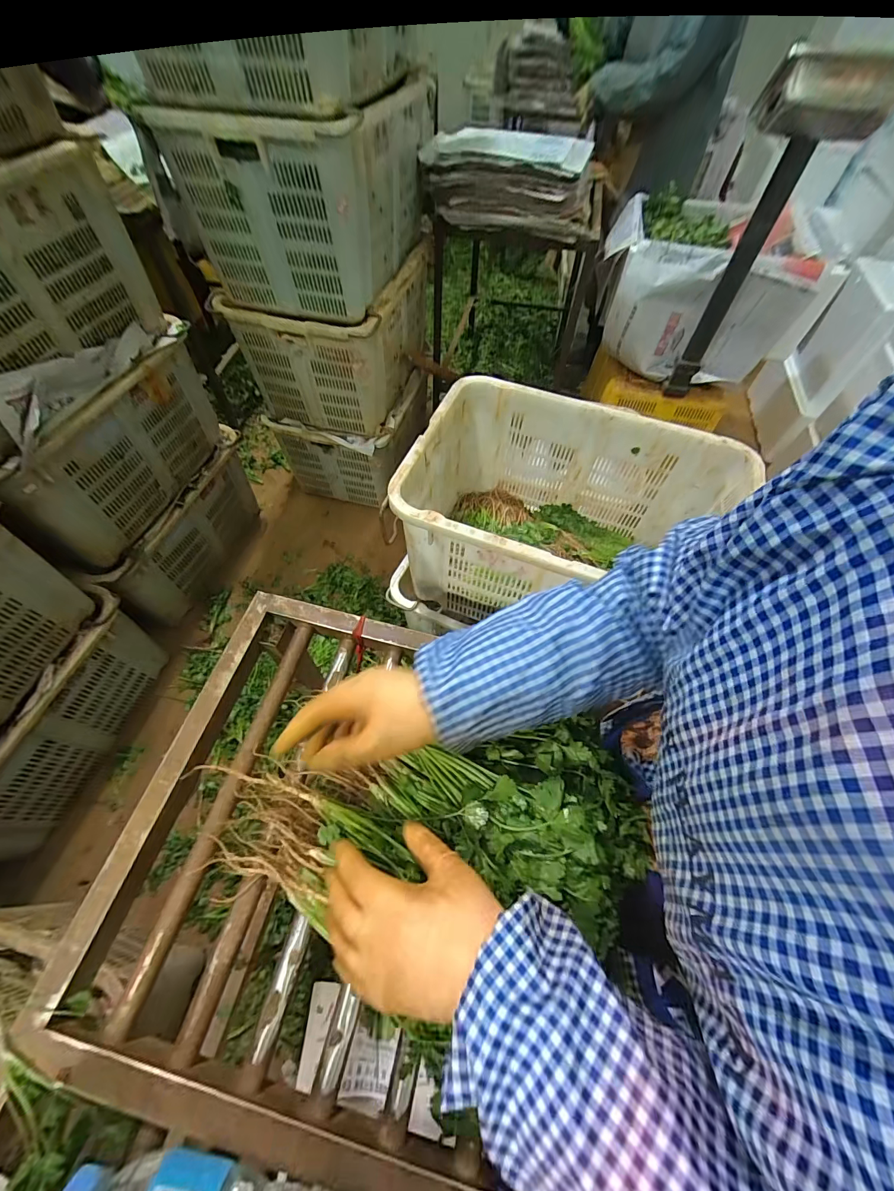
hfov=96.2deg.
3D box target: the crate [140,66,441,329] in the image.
[{"bbox_3d":[-0.327,-1.095,1.075,0.450,0.354,0.656,16,60,8],"label":"crate"}]

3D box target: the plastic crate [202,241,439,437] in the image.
[{"bbox_3d":[-0.344,-0.886,1.356,0.441,0.348,0.567,16,60,8],"label":"plastic crate"}]

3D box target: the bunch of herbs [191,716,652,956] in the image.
[{"bbox_3d":[-0.018,0.209,0.373,0.389,0.072,0.168,-5,61,7],"label":"bunch of herbs"}]

